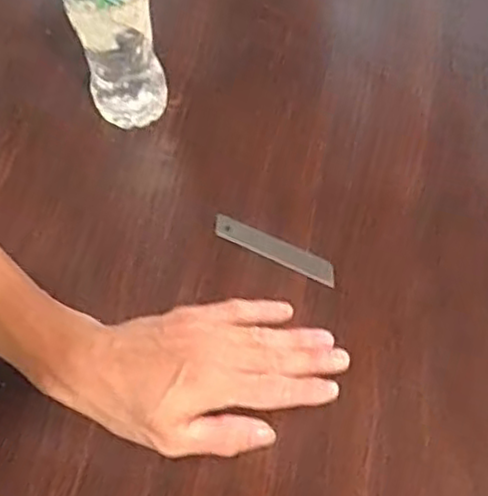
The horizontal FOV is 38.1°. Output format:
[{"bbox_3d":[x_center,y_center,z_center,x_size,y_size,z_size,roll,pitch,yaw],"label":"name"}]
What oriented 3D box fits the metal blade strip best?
[{"bbox_3d":[0.021,0.000,0.515,0.101,0.004,0.019,24,65,22],"label":"metal blade strip"}]

